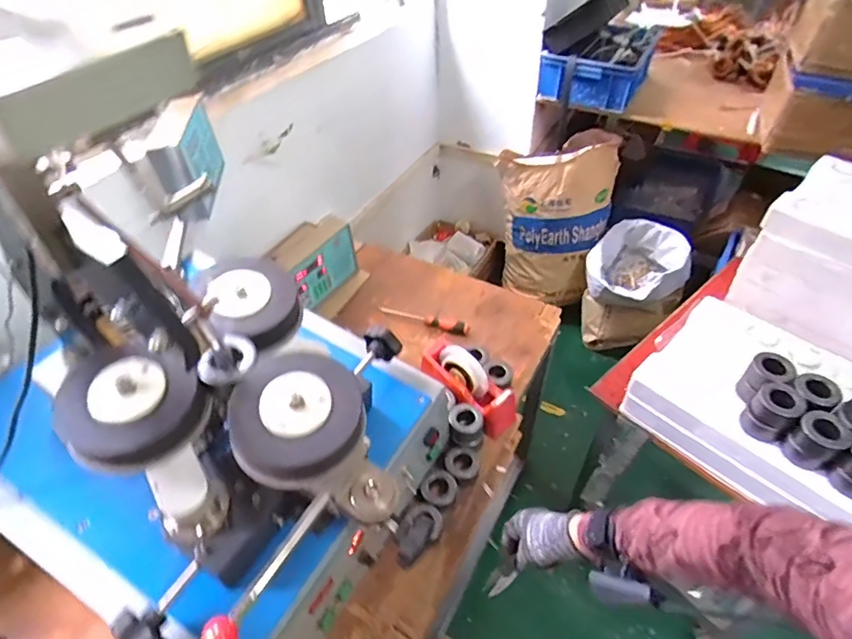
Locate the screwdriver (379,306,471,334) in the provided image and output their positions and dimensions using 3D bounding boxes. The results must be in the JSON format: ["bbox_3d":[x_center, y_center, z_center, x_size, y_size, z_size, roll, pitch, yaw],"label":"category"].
[{"bbox_3d":[-0.005,-0.004,1.163,0.219,0.023,0.027,14,49,15],"label":"screwdriver"}]

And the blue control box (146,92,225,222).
[{"bbox_3d":[-0.461,-0.315,0.973,0.072,0.142,0.222,-8,47,-5],"label":"blue control box"}]

